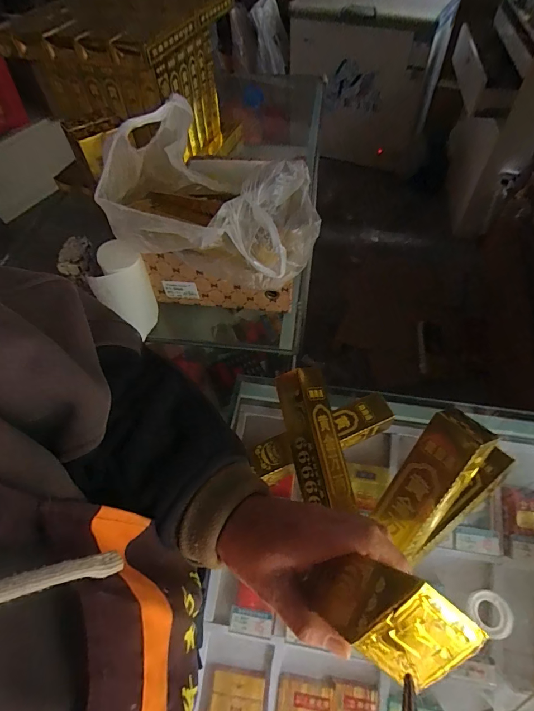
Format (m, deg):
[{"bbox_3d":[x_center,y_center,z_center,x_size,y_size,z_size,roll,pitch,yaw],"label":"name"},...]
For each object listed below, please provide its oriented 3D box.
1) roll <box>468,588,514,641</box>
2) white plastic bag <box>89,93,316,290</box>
[{"bbox_3d":[0.237,0.272,0.397,0.040,0.007,0.044,-1,55,1],"label":"roll"},{"bbox_3d":[-0.074,-0.201,0.492,0.261,0.195,0.190,15,57,12],"label":"white plastic bag"}]

